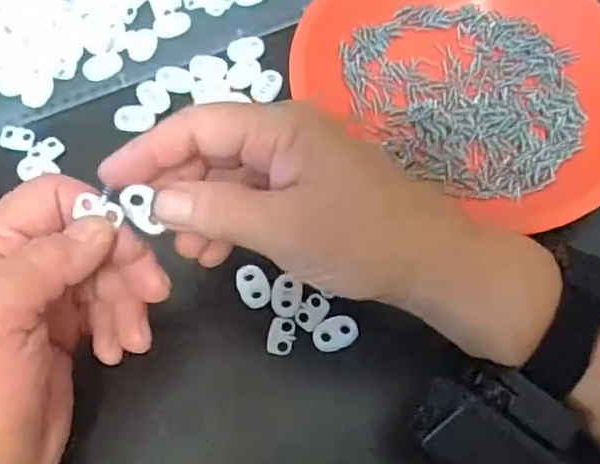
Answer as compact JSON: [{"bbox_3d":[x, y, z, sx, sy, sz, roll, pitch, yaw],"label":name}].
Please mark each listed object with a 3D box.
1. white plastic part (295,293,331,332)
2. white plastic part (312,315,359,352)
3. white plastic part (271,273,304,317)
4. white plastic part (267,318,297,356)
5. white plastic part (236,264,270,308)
[{"bbox_3d":[0.006,0.040,0.307,0.012,0.004,0.019,36,70,13],"label":"white plastic part"},{"bbox_3d":[0.018,0.050,0.302,0.022,0.006,0.015,-15,68,-8],"label":"white plastic part"},{"bbox_3d":[-0.007,0.032,0.307,0.015,0.005,0.021,8,66,1],"label":"white plastic part"},{"bbox_3d":[-0.009,0.051,0.303,0.013,0.004,0.018,9,66,2],"label":"white plastic part"},{"bbox_3d":[-0.023,0.027,0.309,0.015,0.007,0.021,-24,69,-12],"label":"white plastic part"}]

